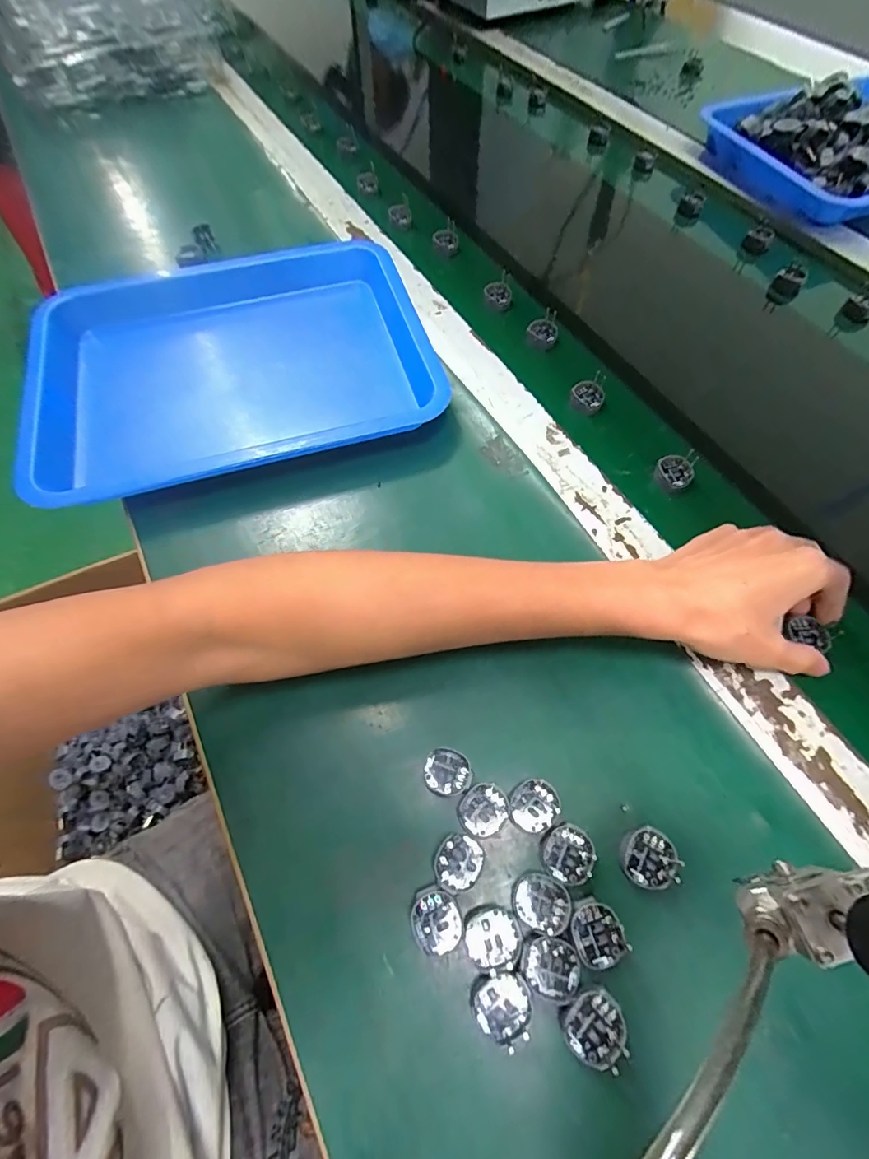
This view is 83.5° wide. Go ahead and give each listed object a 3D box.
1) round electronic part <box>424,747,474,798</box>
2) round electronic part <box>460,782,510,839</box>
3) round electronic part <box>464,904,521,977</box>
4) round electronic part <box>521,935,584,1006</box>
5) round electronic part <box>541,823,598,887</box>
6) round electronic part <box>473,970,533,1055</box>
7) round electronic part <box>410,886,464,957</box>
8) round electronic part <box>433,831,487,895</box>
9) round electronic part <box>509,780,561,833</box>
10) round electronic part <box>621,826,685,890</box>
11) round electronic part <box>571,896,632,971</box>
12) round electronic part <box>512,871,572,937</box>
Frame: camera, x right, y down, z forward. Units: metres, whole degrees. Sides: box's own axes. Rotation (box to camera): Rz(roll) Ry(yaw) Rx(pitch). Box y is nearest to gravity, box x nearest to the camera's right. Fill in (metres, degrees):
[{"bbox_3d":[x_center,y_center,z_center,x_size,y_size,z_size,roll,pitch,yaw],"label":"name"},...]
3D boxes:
[{"bbox_3d":[0.008,0.111,0.279,0.027,0.004,0.025,0,62,1],"label":"round electronic part"},{"bbox_3d":[0.027,0.127,0.269,0.027,0.004,0.026,0,62,1],"label":"round electronic part"},{"bbox_3d":[0.029,0.180,0.243,0.027,0.004,0.027,0,62,1],"label":"round electronic part"},{"bbox_3d":[0.057,0.189,0.235,0.028,0.004,0.025,7,62,5],"label":"round electronic part"},{"bbox_3d":[0.071,0.145,0.258,0.026,0.004,0.026,0,62,1],"label":"round electronic part"},{"bbox_3d":[0.033,0.205,0.232,0.028,0.004,0.028,-16,63,-8],"label":"round electronic part"},{"bbox_3d":[0.001,0.173,0.247,0.025,0.004,0.028,-18,63,-9],"label":"round electronic part"},{"bbox_3d":[0.013,0.150,0.257,0.025,0.004,0.026,0,62,1],"label":"round electronic part"},{"bbox_3d":[0.056,0.125,0.270,0.028,0.004,0.025,-32,66,-15],"label":"round electronic part"},{"bbox_3d":[0.115,0.148,0.258,0.028,0.004,0.027,0,62,1],"label":"round electronic part"},{"bbox_3d":[0.081,0.176,0.242,0.024,0.004,0.028,-18,63,-9],"label":"round electronic part"},{"bbox_3d":[0.055,0.166,0.248,0.028,0.004,0.027,0,62,1],"label":"round electronic part"}]

